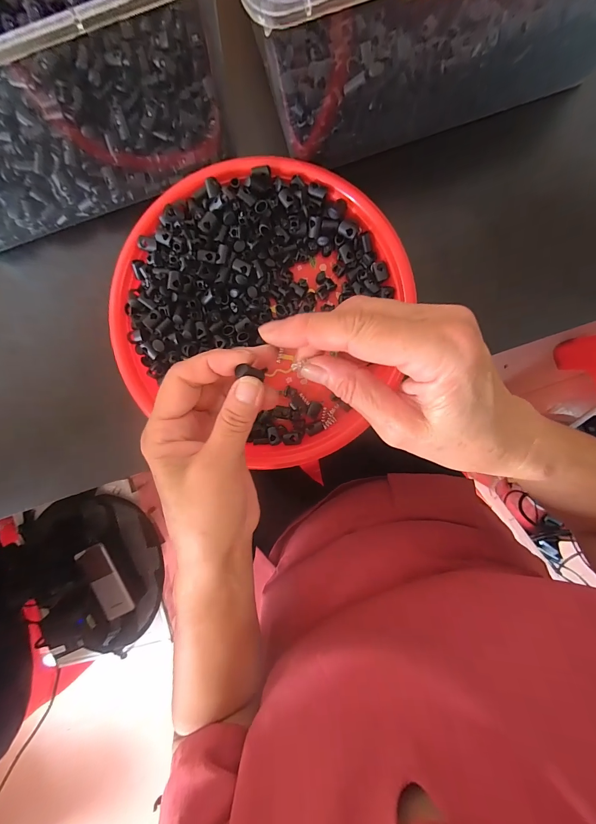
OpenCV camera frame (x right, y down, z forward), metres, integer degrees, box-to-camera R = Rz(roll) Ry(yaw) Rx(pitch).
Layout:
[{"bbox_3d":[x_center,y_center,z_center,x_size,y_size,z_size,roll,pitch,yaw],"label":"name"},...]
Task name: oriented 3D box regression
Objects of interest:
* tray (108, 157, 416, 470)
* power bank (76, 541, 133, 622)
[{"bbox_3d":[-0.031,-0.085,0.270,0.229,0.029,0.222,0,93,2],"label":"tray"},{"bbox_3d":[-0.330,0.293,0.563,0.047,0.020,0.146,-13,107,2],"label":"power bank"}]

